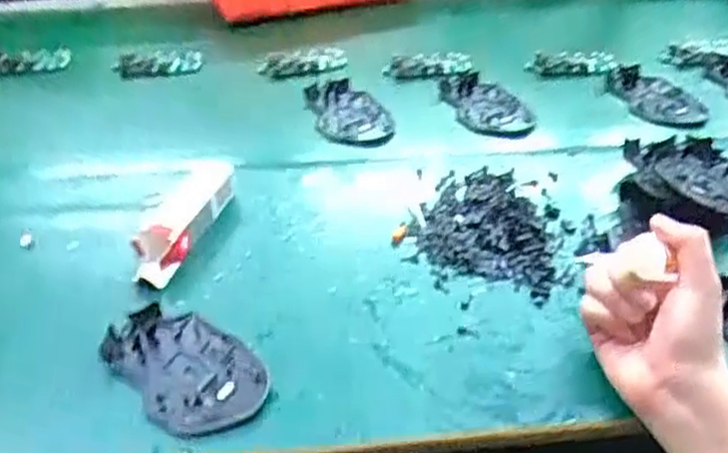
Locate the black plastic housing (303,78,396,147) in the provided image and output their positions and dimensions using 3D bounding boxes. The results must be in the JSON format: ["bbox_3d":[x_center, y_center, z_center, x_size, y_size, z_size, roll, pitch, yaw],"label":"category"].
[{"bbox_3d":[-0.015,-0.115,0.731,0.072,0.021,0.110,-10,39,-14],"label":"black plastic housing"}]

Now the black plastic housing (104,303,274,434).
[{"bbox_3d":[-0.117,0.090,0.481,0.073,0.016,0.114,-31,48,-34],"label":"black plastic housing"}]

